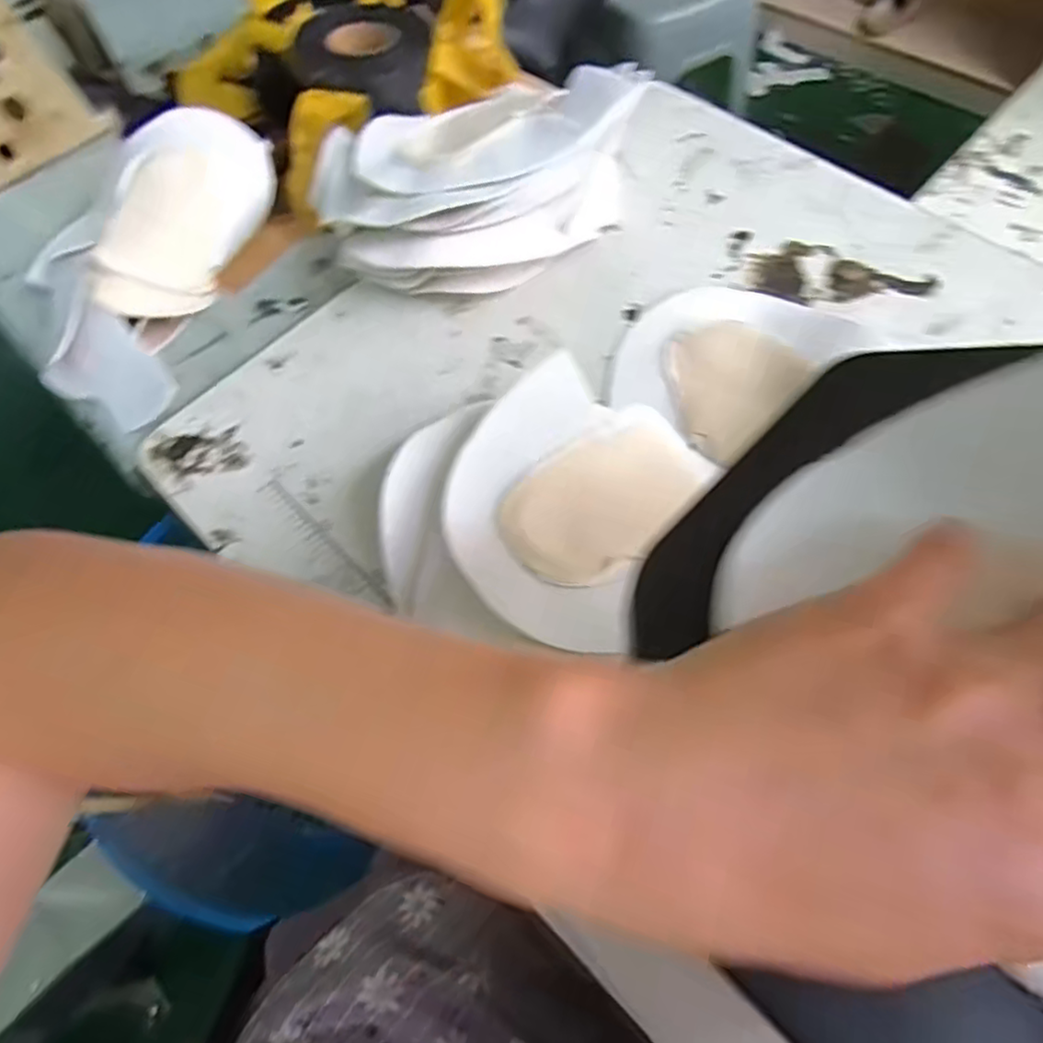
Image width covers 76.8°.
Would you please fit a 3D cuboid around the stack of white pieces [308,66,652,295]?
[{"bbox_3d":[-0.029,-0.241,0.480,0.233,0.081,0.143,-11,62,-2],"label":"stack of white pieces"}]

